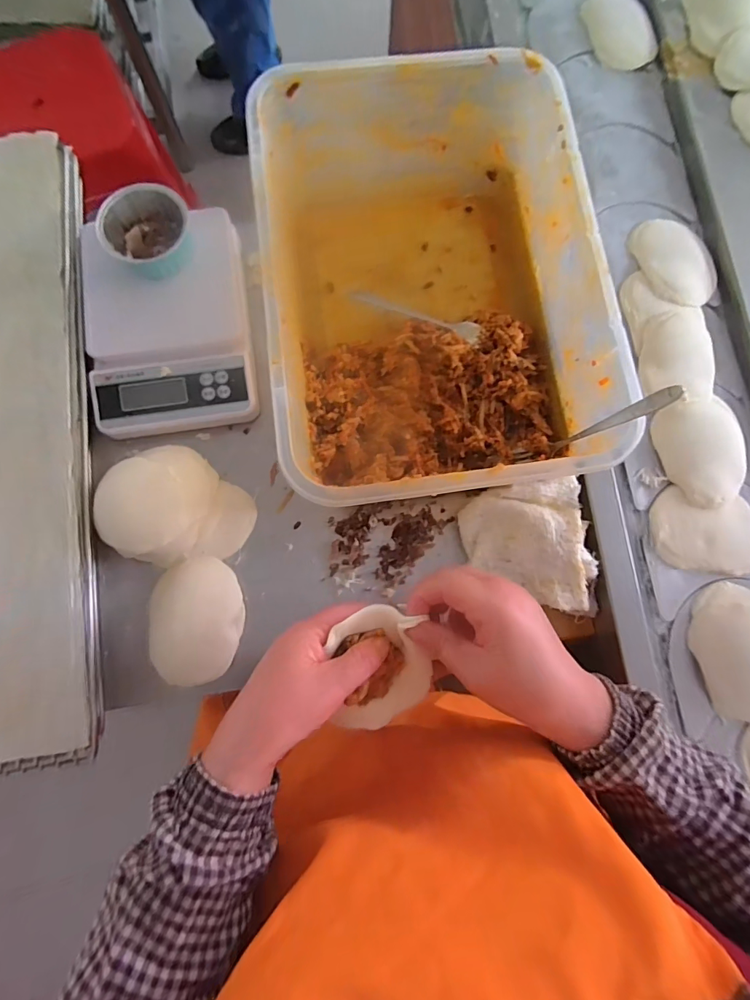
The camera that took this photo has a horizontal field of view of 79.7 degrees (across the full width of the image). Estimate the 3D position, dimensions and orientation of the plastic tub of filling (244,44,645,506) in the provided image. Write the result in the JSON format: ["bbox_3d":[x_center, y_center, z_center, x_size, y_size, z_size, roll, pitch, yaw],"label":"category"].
[{"bbox_3d":[0.041,-0.197,0.420,0.269,0.128,0.375,-8,79,-3],"label":"plastic tub of filling"}]

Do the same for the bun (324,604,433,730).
[{"bbox_3d":[0.005,0.116,0.308,0.066,0.033,0.082,-4,79,-2],"label":"bun"}]

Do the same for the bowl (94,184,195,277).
[{"bbox_3d":[-0.223,-0.264,0.436,0.084,0.037,0.077,0,79,-1],"label":"bowl"}]

